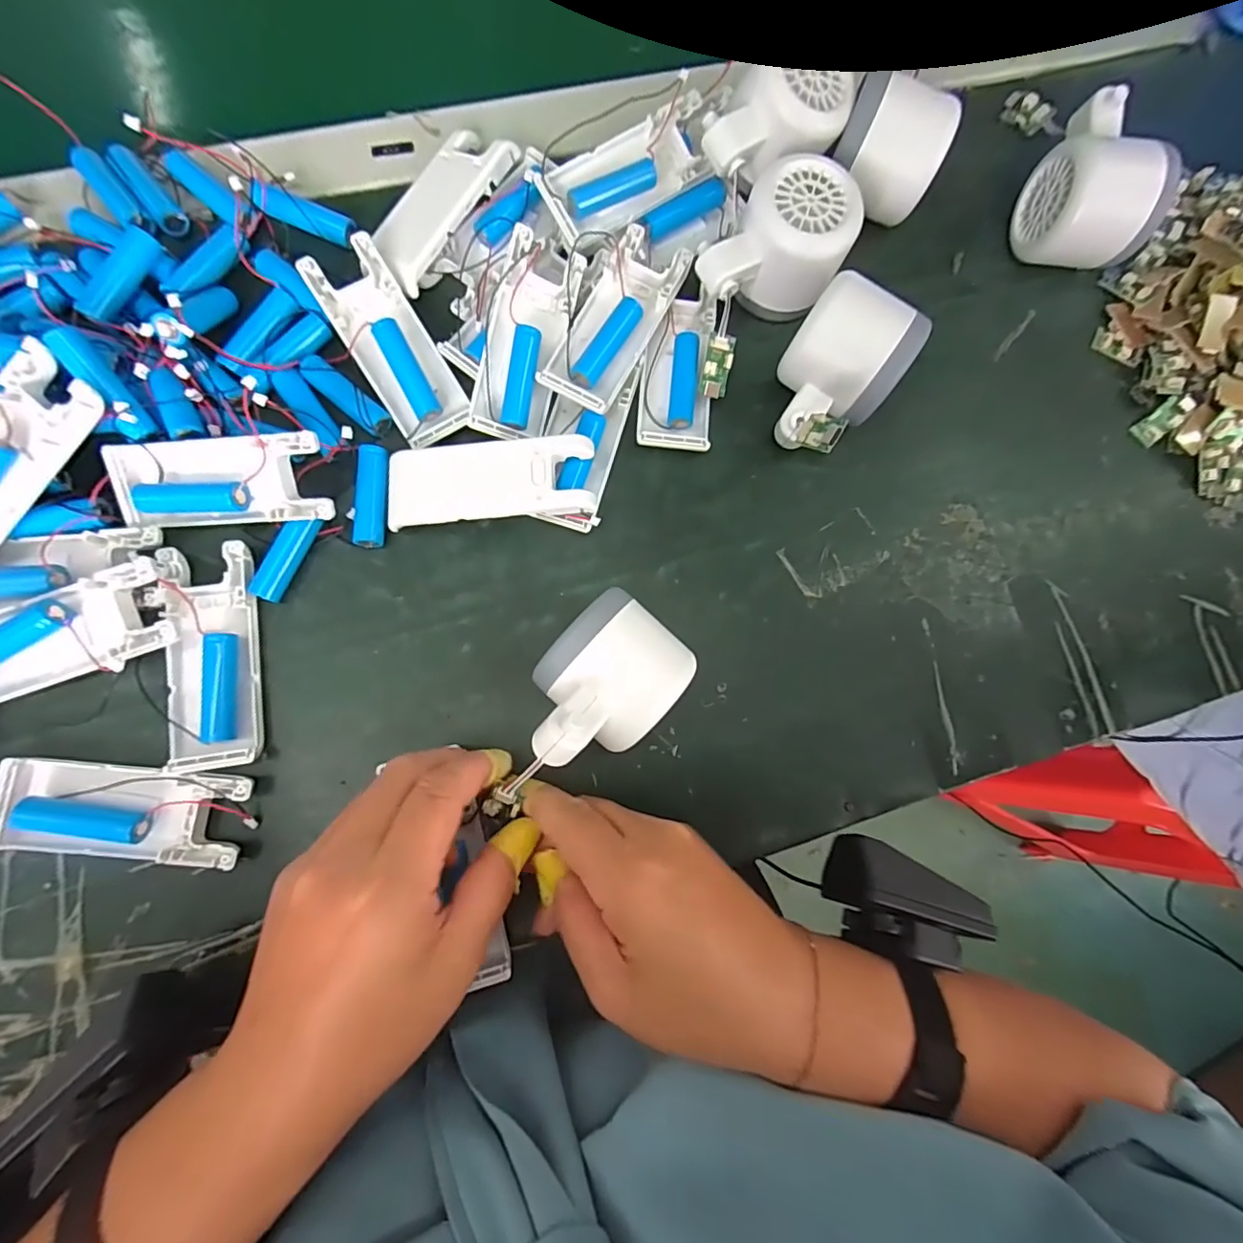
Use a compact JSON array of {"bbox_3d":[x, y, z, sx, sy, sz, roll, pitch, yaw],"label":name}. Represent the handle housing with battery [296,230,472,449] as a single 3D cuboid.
[{"bbox_3d":[-0.118,-0.142,0.285,0.040,0.020,0.098,-34,86,-8],"label":"handle housing with battery"}]

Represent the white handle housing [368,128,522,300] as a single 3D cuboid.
[{"bbox_3d":[-0.099,-0.223,0.302,0.038,0.017,0.098,31,83,12],"label":"white handle housing"}]

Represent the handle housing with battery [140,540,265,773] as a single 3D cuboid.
[{"bbox_3d":[-0.195,0.016,0.266,0.041,0.015,0.103,-10,83,-6],"label":"handle housing with battery"}]

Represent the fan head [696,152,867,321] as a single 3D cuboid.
[{"bbox_3d":[0.086,-0.200,0.300,0.064,0.048,0.084,34,81,0],"label":"fan head"}]

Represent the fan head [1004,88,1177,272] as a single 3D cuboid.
[{"bbox_3d":[0.268,-0.249,0.324,0.056,0.057,0.083,-4,83,-5],"label":"fan head"}]

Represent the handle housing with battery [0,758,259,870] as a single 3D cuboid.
[{"bbox_3d":[-0.223,0.087,0.251,0.101,0.013,0.040,6,82,-4],"label":"handle housing with battery"}]

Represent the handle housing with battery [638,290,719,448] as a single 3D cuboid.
[{"bbox_3d":[0.031,-0.137,0.307,0.038,0.014,0.086,4,82,-4],"label":"handle housing with battery"}]

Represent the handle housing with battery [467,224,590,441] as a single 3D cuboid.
[{"bbox_3d":[-0.049,-0.146,0.290,0.037,0.023,0.105,15,81,-3],"label":"handle housing with battery"}]

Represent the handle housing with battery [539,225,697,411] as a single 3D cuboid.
[{"bbox_3d":[-0.004,-0.159,0.300,0.042,0.021,0.101,29,81,0],"label":"handle housing with battery"}]

